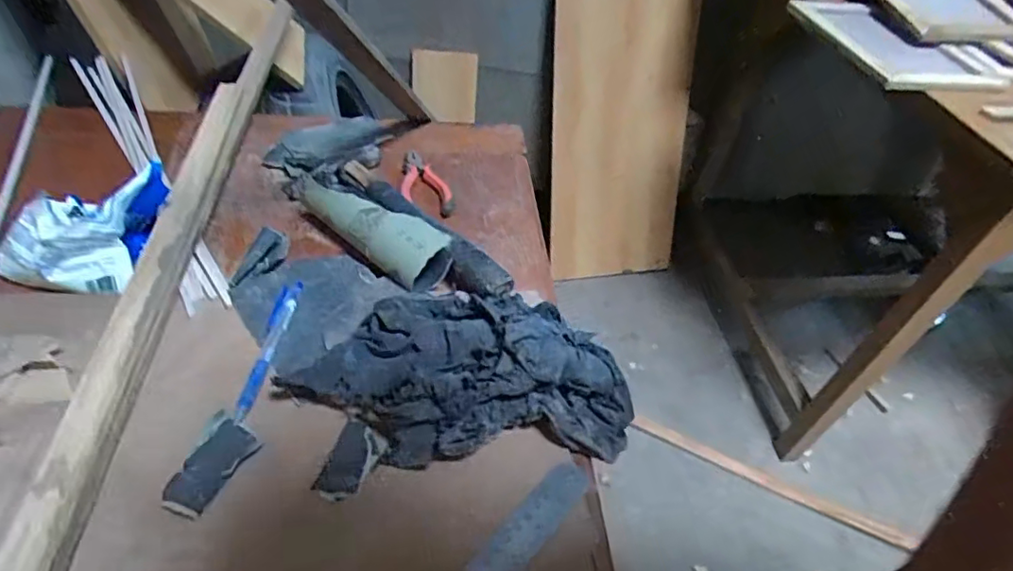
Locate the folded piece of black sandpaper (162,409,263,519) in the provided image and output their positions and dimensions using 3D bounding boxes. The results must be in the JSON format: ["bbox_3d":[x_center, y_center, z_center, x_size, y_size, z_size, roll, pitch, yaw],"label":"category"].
[{"bbox_3d":[-0.195,0.117,0.383,0.034,0.010,0.064,21,47,15],"label":"folded piece of black sandpaper"}]

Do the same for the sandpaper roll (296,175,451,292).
[{"bbox_3d":[-0.124,-0.058,0.537,0.175,0.039,0.052,35,52,26],"label":"sandpaper roll"}]

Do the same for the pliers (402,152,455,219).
[{"bbox_3d":[-0.087,-0.113,0.635,0.053,0.013,0.100,-3,46,-9],"label":"pliers"}]

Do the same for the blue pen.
[{"bbox_3d":[-0.185,0.045,0.454,0.018,0.010,0.132,4,45,-1],"label":"blue pen"}]

